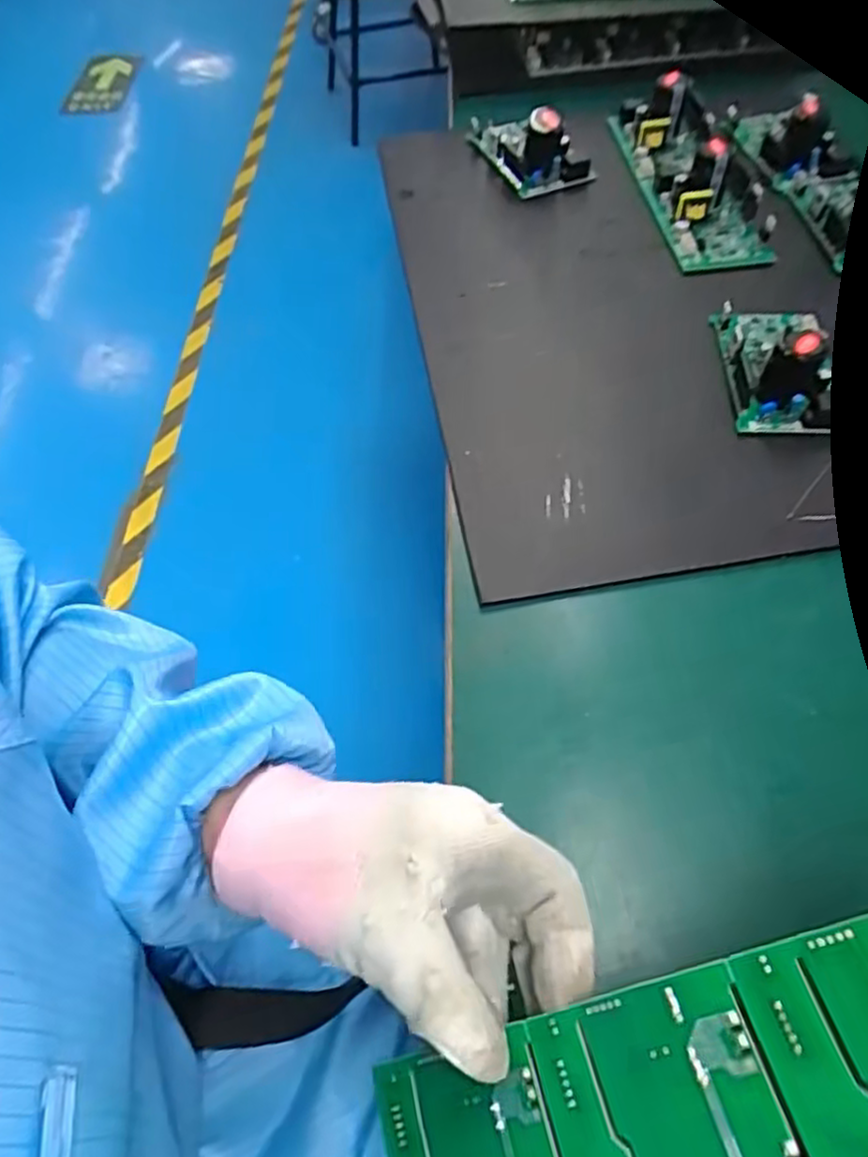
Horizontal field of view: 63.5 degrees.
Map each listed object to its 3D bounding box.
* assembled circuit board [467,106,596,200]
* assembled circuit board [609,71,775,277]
[{"bbox_3d":[0.080,-0.374,0.587,0.070,0.051,0.106,-21,60,-11],"label":"assembled circuit board"},{"bbox_3d":[0.205,-0.332,0.560,0.072,0.046,0.210,-5,59,-2],"label":"assembled circuit board"}]

